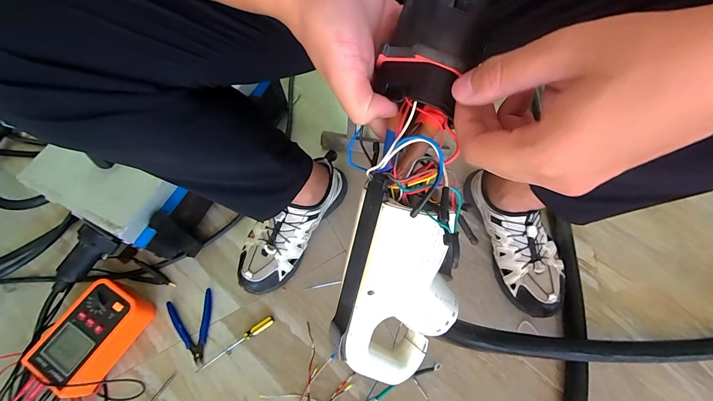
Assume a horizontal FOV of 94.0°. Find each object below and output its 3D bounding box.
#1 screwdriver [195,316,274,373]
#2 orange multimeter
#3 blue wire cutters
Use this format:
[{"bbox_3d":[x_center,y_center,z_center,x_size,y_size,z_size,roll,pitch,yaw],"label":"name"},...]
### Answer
[{"bbox_3d":[-0.207,0.243,0.567,0.143,0.014,0.014,-31,69,-11],"label":"screwdriver"},{"bbox_3d":[-0.440,0.223,0.560,0.115,0.066,0.165,24,69,12],"label":"orange multimeter"},{"bbox_3d":[-0.283,0.222,0.576,0.076,0.011,0.118,-20,67,-6],"label":"blue wire cutters"}]

